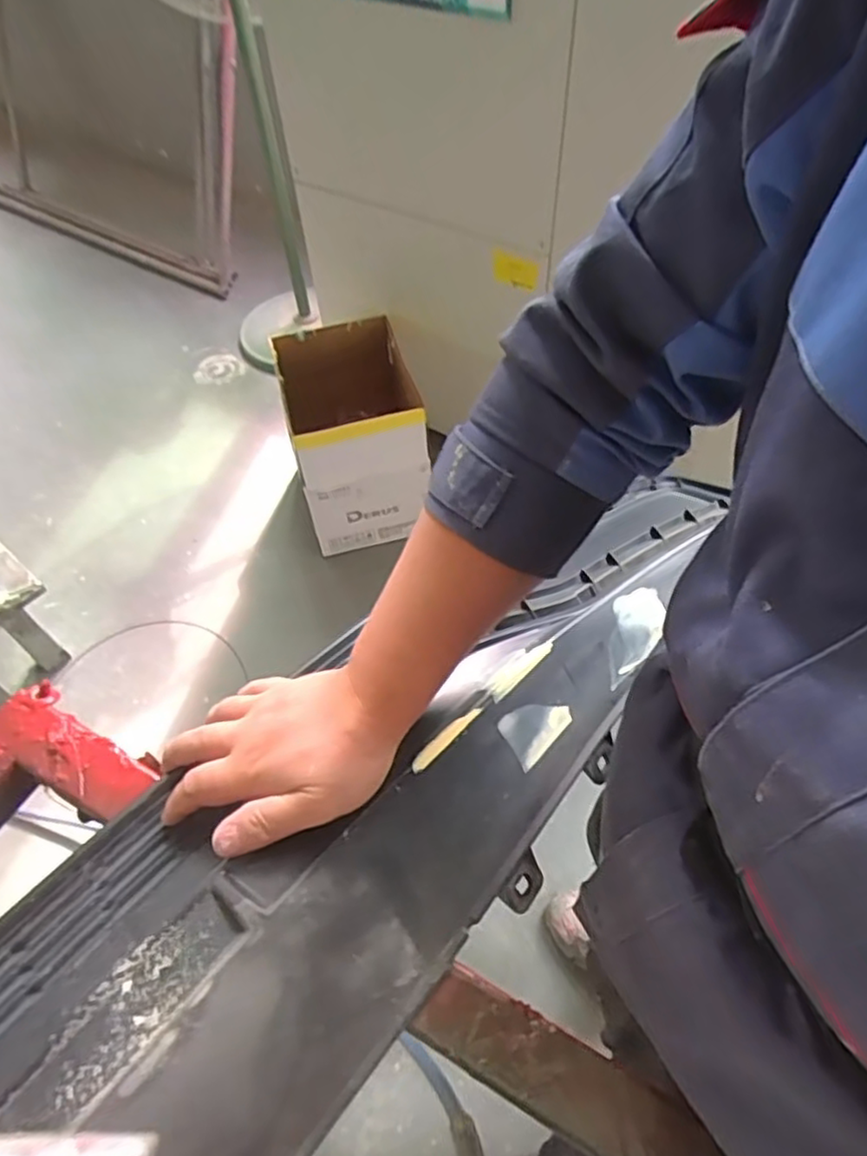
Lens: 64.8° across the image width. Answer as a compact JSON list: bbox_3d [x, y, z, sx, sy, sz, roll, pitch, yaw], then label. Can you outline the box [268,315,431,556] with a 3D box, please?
[{"bbox_3d":[-0.172,-0.310,1.563,0.272,0.384,0.346,-13,54,-6],"label":"box"}]

